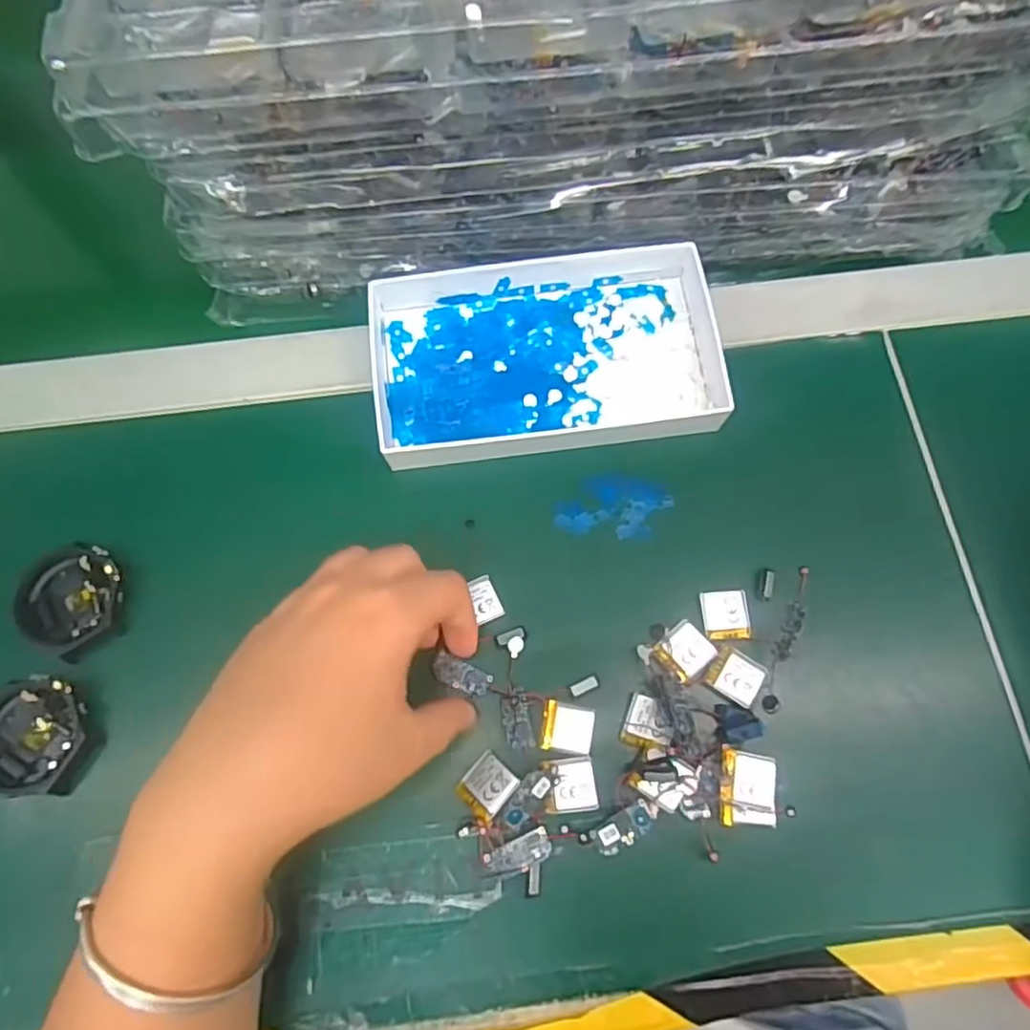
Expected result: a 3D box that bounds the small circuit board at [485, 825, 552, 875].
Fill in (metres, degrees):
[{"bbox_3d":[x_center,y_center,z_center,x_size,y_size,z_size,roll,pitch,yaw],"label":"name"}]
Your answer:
[{"bbox_3d":[0.002,0.143,0.269,0.029,0.004,0.012,-13,71,-18],"label":"small circuit board"}]

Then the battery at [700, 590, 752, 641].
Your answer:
[{"bbox_3d":[0.100,0.047,0.300,0.021,0.004,0.023,-4,70,-1],"label":"battery"}]

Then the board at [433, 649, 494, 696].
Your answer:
[{"bbox_3d":[-0.026,0.075,0.298,0.028,0.004,0.013,28,74,5],"label":"board"}]

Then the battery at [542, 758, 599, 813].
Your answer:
[{"bbox_3d":[0.024,0.117,0.277,0.022,0.004,0.021,-5,70,-1],"label":"battery"}]

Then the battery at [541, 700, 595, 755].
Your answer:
[{"bbox_3d":[0.024,0.096,0.286,0.023,0.004,0.020,10,70,4],"label":"battery"}]

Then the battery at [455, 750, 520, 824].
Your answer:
[{"bbox_3d":[-0.012,0.118,0.276,0.021,0.007,0.023,37,75,13],"label":"battery"}]

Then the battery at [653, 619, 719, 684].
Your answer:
[{"bbox_3d":[0.079,0.063,0.296,0.024,0.004,0.022,-39,74,-13],"label":"battery"}]

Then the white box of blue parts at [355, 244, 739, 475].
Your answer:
[{"bbox_3d":[0.018,-0.087,0.338,0.179,0.028,0.107,-7,70,-2],"label":"white box of blue parts"}]

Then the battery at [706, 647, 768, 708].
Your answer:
[{"bbox_3d":[0.101,0.073,0.290,0.022,0.004,0.021,32,73,11],"label":"battery"}]

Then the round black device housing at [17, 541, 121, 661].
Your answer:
[{"bbox_3d":[-0.213,0.041,0.306,0.047,0.010,0.053,-5,70,-1],"label":"round black device housing"}]

